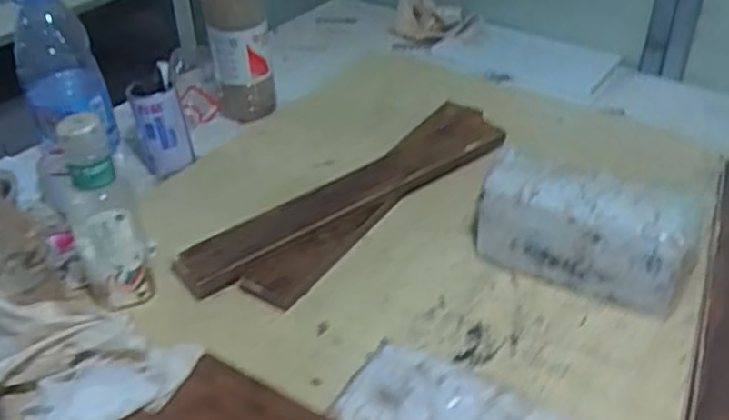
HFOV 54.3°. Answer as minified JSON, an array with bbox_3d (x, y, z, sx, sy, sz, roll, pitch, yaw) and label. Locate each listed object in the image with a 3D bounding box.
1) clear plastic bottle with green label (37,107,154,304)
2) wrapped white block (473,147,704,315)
[{"bbox_3d":[-0.255,0.003,0.678,0.067,0.201,0.058,-22,41,-25],"label":"clear plastic bottle with green label"},{"bbox_3d":[0.225,0.022,0.741,0.218,0.106,0.096,14,39,20],"label":"wrapped white block"}]

